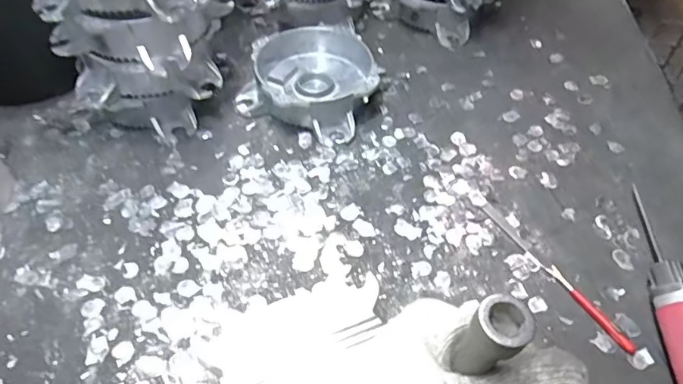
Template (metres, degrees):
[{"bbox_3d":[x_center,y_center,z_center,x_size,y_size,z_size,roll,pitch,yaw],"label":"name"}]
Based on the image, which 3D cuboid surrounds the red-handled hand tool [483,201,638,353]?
[{"bbox_3d":[0.175,0.066,0.434,0.011,0.004,0.163,-26,56,-21],"label":"red-handled hand tool"}]

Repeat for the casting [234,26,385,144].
[{"bbox_3d":[-0.032,-0.124,0.559,0.137,0.043,0.142,1,51,-1],"label":"casting"}]

